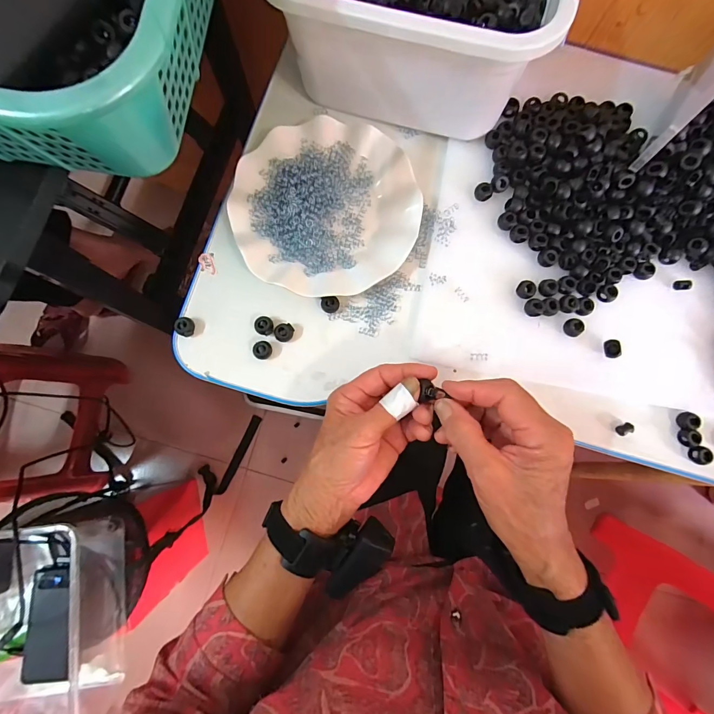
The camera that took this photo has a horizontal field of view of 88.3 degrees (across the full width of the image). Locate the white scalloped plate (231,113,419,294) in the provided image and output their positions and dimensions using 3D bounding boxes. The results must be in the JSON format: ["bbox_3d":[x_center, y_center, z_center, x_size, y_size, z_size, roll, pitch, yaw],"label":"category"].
[{"bbox_3d":[-0.032,-0.149,0.368,0.177,0.023,0.177,0,81,-2],"label":"white scalloped plate"}]

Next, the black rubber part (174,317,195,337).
[{"bbox_3d":[-0.166,-0.029,0.355,0.016,0.014,0.017,0,81,-2],"label":"black rubber part"}]

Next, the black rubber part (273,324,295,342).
[{"bbox_3d":[-0.070,-0.023,0.357,0.018,0.011,0.017,0,81,-2],"label":"black rubber part"}]

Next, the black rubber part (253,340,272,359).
[{"bbox_3d":[-0.090,-0.006,0.354,0.017,0.012,0.017,10,81,0],"label":"black rubber part"}]

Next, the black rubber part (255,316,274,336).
[{"bbox_3d":[-0.089,-0.030,0.358,0.018,0.014,0.017,0,81,-2],"label":"black rubber part"}]

